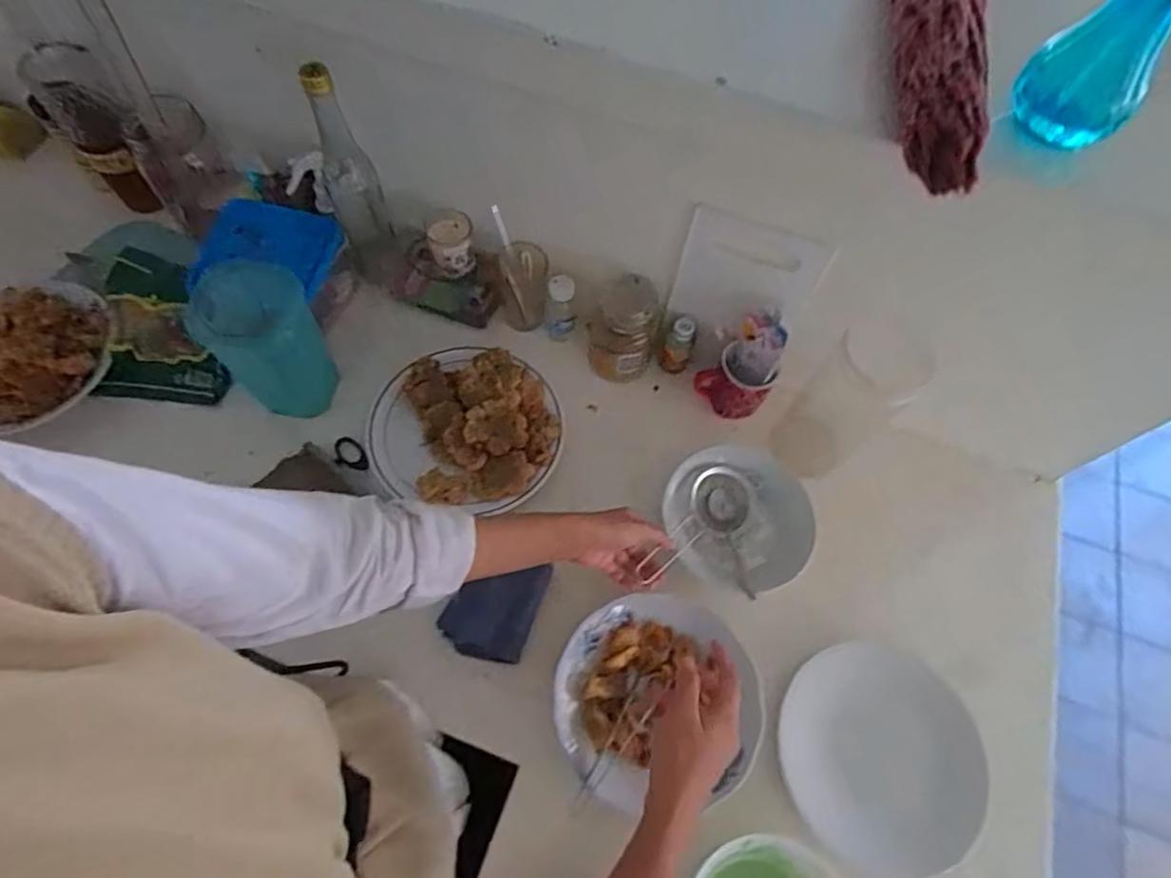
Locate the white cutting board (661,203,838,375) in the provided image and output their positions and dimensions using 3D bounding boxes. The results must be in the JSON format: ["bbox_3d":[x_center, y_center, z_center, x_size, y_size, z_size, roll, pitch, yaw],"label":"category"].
[{"bbox_3d":[0.158,-0.144,0.681,0.136,0.217,0.017,27,59,10],"label":"white cutting board"}]

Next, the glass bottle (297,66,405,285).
[{"bbox_3d":[-0.263,-0.287,0.693,0.056,0.264,0.069,-23,68,-13],"label":"glass bottle"}]

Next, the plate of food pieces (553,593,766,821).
[{"bbox_3d":[0.073,0.247,0.597,0.198,0.040,0.182,1,64,-2],"label":"plate of food pieces"}]

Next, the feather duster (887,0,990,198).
[{"bbox_3d":[0.270,-0.331,0.476,0.051,0.046,0.344,10,64,2],"label":"feather duster"}]

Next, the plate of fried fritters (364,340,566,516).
[{"bbox_3d":[-0.135,-0.024,0.710,0.212,0.050,0.195,1,64,-2],"label":"plate of fried fritters"}]

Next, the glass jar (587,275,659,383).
[{"bbox_3d":[0.043,-0.127,0.728,0.075,0.147,0.074,1,64,-2],"label":"glass jar"}]

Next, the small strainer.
[{"bbox_3d":[0.122,0.092,0.668,0.067,0.043,0.155,43,63,16],"label":"small strainer"}]

